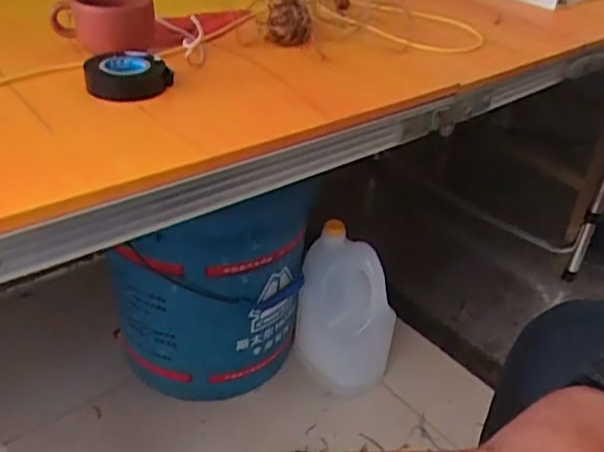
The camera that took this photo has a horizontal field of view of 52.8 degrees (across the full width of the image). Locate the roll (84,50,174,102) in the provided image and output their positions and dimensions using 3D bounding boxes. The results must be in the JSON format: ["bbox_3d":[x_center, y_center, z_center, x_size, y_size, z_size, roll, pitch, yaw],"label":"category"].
[{"bbox_3d":[-0.129,-0.111,0.455,0.062,0.023,0.066,-7,37,-16],"label":"roll"}]

